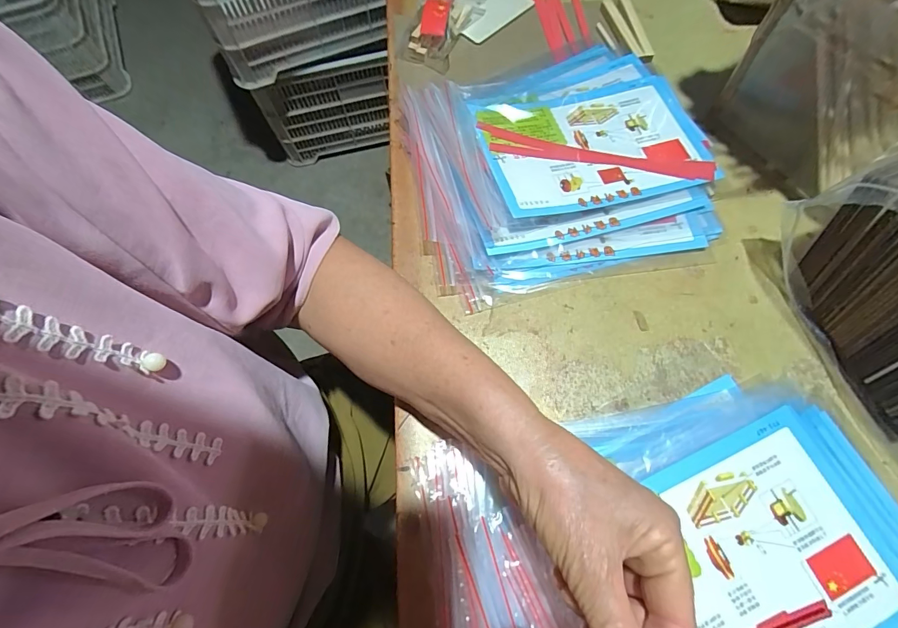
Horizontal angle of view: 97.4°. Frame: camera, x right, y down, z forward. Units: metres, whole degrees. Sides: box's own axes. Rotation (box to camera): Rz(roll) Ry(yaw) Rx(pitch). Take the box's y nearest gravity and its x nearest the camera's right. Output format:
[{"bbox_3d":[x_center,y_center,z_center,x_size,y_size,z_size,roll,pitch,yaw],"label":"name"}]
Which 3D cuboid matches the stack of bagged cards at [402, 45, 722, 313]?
[{"bbox_3d":[0.108,-0.161,0.382,0.294,0.041,0.258,-16,70,-4],"label":"stack of bagged cards"}]

